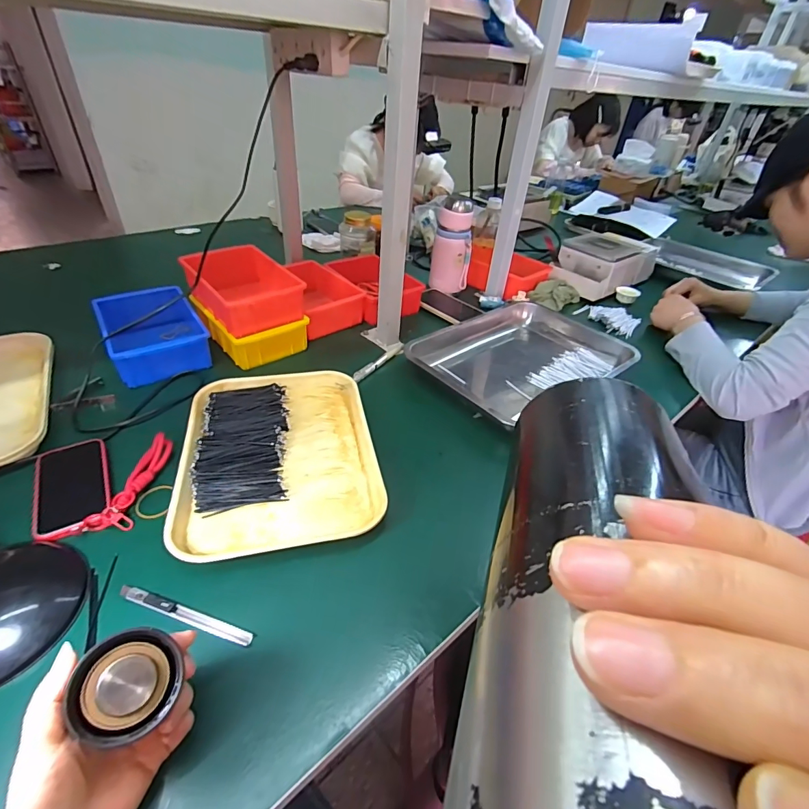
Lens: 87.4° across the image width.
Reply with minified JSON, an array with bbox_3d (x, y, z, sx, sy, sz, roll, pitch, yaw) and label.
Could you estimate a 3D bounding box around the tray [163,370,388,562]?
[{"bbox_3d":[-0.159,0.050,0.548,0.227,0.021,0.297,-7,42,-13],"label":"tray"}]

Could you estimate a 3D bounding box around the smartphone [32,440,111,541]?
[{"bbox_3d":[-0.376,0.088,0.479,0.070,0.013,0.142,-19,45,-28],"label":"smartphone"}]

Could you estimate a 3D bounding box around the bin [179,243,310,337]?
[{"bbox_3d":[-0.267,-0.196,0.721,0.146,0.063,0.189,-26,49,-33],"label":"bin"}]

